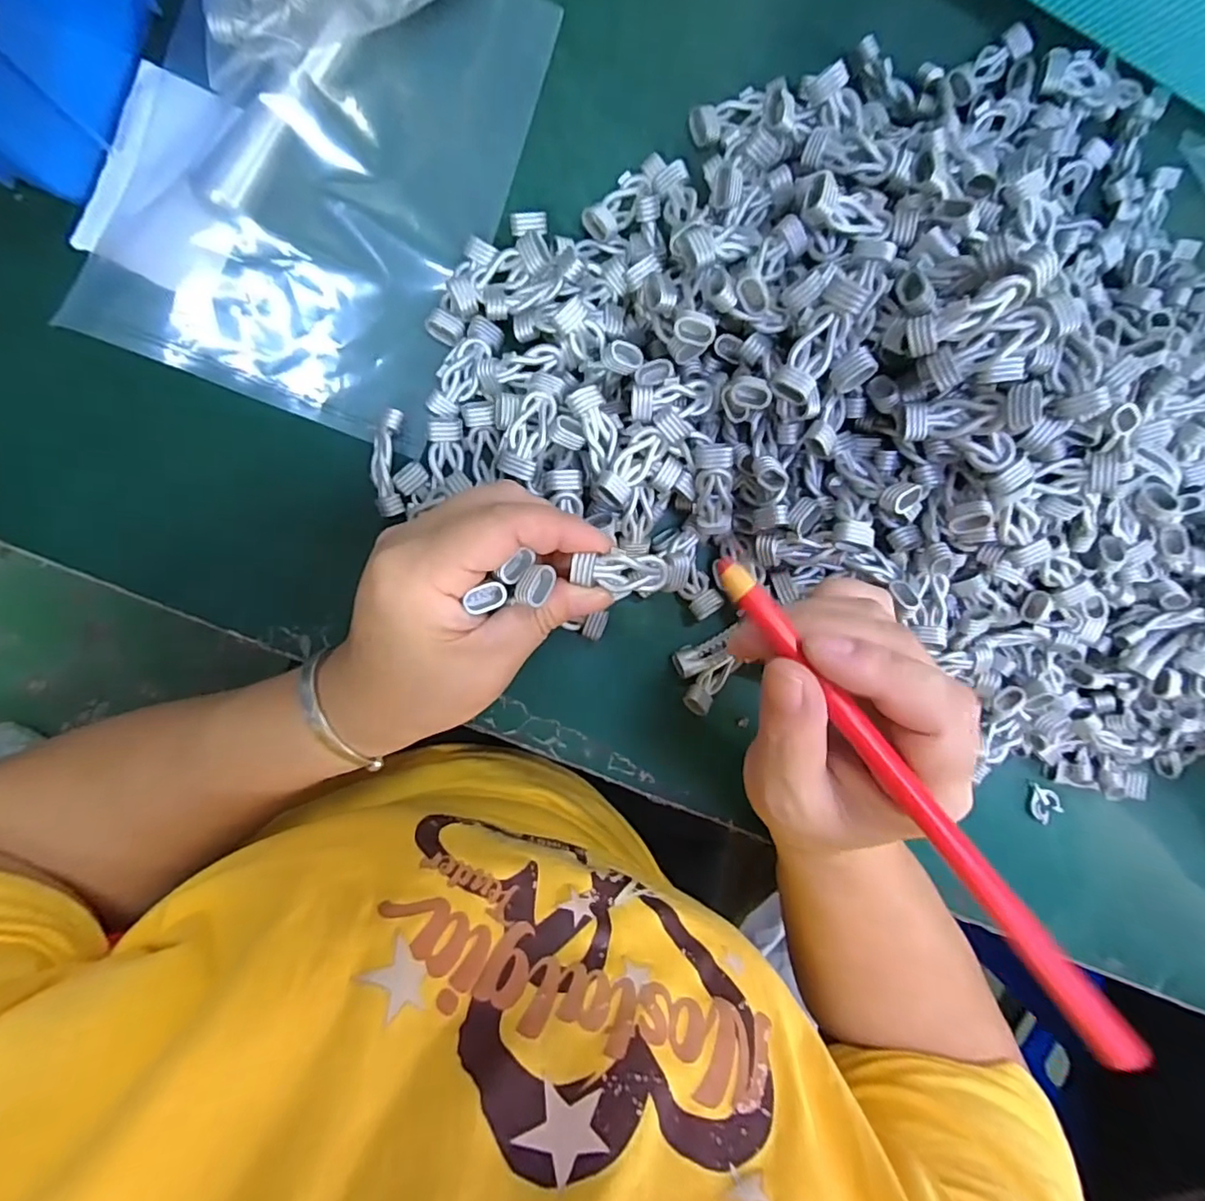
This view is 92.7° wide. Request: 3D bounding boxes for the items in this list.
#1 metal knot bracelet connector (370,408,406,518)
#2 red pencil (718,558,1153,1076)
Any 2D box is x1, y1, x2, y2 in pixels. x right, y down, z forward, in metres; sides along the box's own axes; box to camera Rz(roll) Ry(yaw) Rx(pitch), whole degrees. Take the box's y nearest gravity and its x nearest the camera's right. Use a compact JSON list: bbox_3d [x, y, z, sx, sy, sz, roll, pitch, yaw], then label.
[{"bbox_3d":[-0.093,-0.059,0.249,0.014,0.011,0.044,-1,97,-7],"label":"metal knot bracelet connector"},{"bbox_3d":[0.089,0.055,0.168,0.010,0.008,0.170,-36,79,-2],"label":"red pencil"}]

